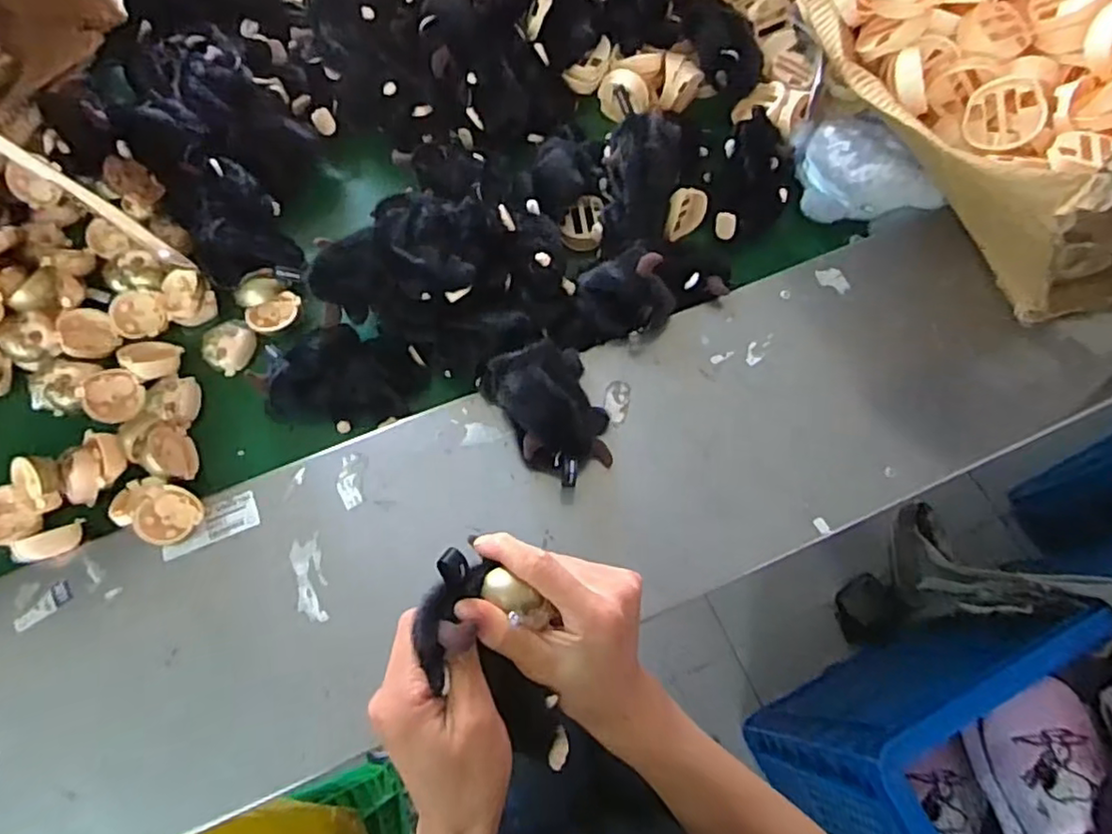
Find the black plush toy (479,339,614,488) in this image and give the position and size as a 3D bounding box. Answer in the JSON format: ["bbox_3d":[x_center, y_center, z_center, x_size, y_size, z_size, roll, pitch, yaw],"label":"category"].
[{"bbox_3d":[0.000,-0.008,0.560,0.087,0.049,0.125,-30,72,-12],"label":"black plush toy"}]

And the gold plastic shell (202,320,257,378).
[{"bbox_3d":[-0.309,-0.069,0.616,0.040,0.017,0.049,37,73,13],"label":"gold plastic shell"}]

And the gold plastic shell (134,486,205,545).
[{"bbox_3d":[-0.316,0.081,0.531,0.049,0.020,0.048,0,69,-1],"label":"gold plastic shell"}]

